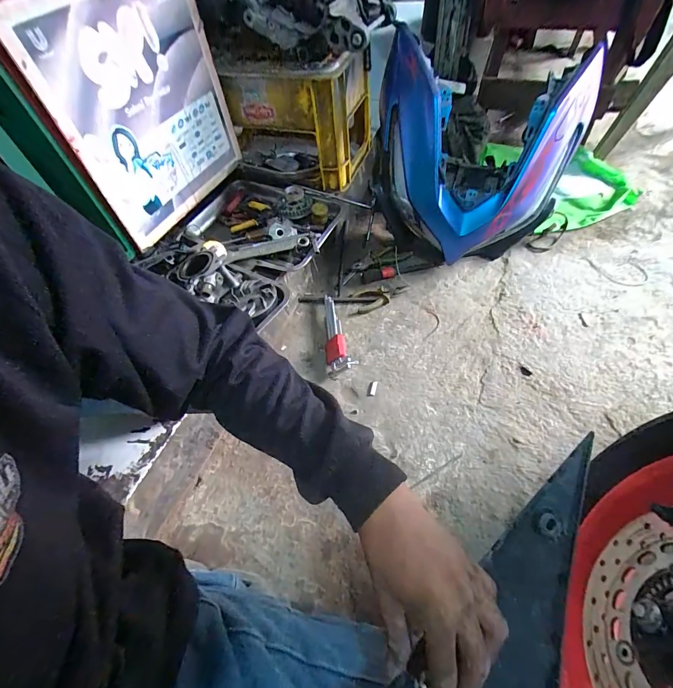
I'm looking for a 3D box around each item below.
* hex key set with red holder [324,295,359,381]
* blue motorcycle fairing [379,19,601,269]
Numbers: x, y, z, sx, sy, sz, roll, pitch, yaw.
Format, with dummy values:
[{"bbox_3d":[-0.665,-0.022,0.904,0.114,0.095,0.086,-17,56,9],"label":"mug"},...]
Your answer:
[{"bbox_3d":[-0.001,-0.025,0.805,0.062,0.041,0.204,-9,55,-1],"label":"hex key set with red holder"},{"bbox_3d":[0.326,-0.489,0.882,0.438,0.372,0.486,-1,56,5],"label":"blue motorcycle fairing"}]

